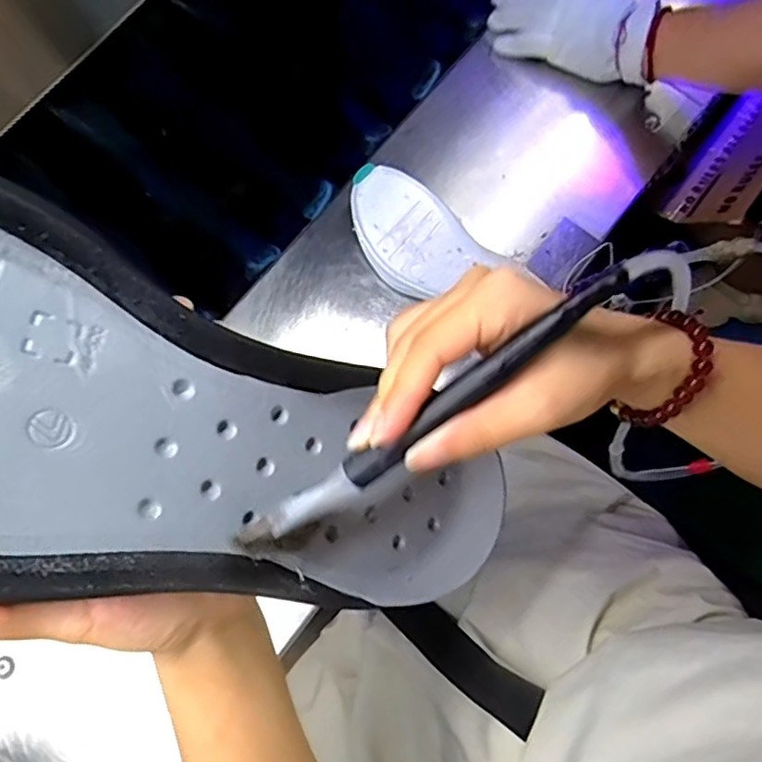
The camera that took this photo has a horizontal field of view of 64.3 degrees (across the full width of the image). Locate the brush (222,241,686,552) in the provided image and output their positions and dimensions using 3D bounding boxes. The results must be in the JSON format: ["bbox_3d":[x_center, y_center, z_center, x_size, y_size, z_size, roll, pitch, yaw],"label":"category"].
[{"bbox_3d":[0.029,0.013,0.230,0.196,0.017,0.022,-35,78,9],"label":"brush"}]

